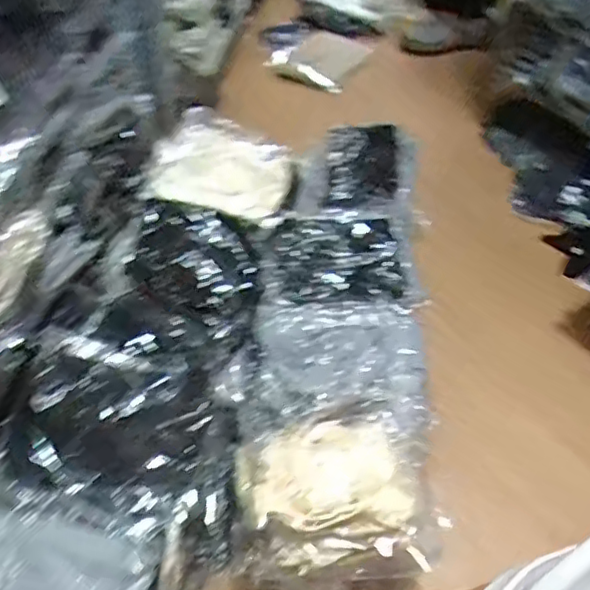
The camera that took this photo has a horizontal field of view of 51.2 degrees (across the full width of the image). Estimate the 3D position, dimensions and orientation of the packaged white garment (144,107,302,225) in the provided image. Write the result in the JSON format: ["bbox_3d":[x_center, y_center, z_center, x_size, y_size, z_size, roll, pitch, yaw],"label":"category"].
[{"bbox_3d":[-0.141,-0.242,1.146,0.289,0.056,0.185,17,87,15],"label":"packaged white garment"}]

